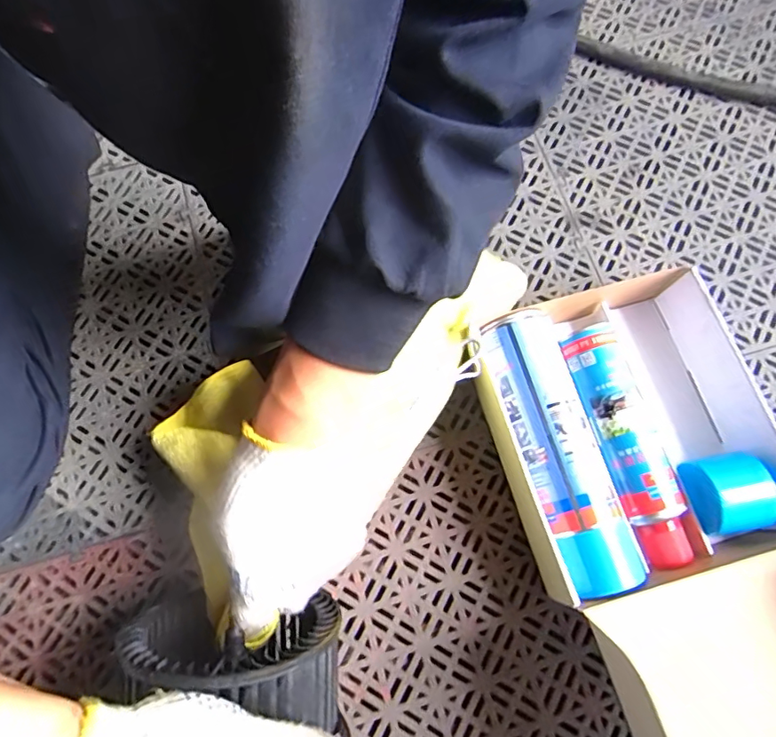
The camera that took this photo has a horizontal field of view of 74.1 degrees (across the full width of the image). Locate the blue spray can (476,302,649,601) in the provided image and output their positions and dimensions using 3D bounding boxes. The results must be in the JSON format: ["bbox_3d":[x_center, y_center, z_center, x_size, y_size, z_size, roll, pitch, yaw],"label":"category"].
[{"bbox_3d":[0.146,0.068,0.452,0.071,0.071,0.238,-13,73,-3],"label":"blue spray can"}]

